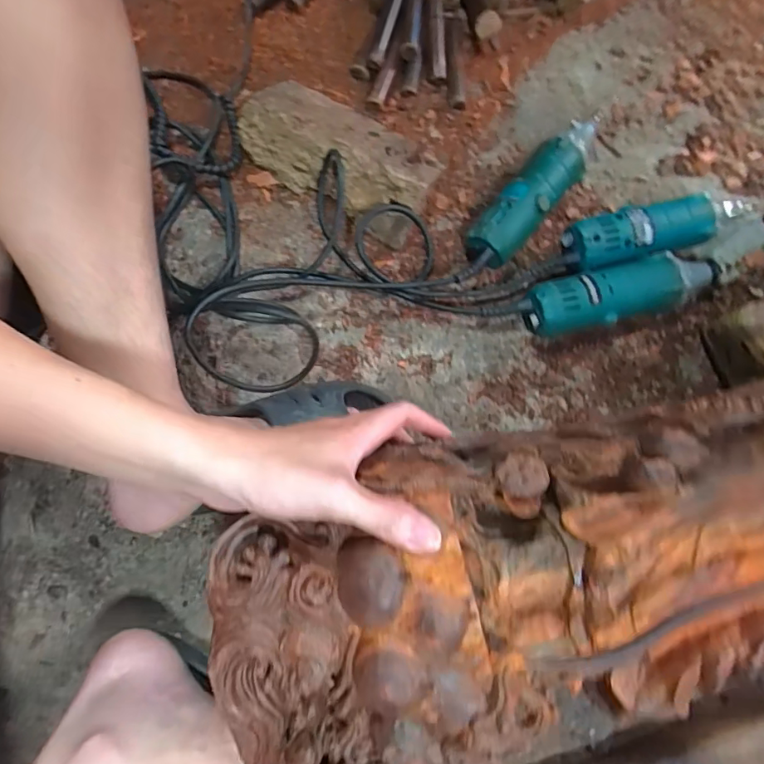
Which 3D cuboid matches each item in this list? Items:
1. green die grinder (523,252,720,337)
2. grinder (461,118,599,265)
[{"bbox_3d":[0.239,-0.087,0.498,0.203,0.057,0.055,-18,76,-5],"label":"green die grinder"},{"bbox_3d":[0.161,-0.197,0.526,0.052,0.054,0.204,40,79,9],"label":"grinder"}]

